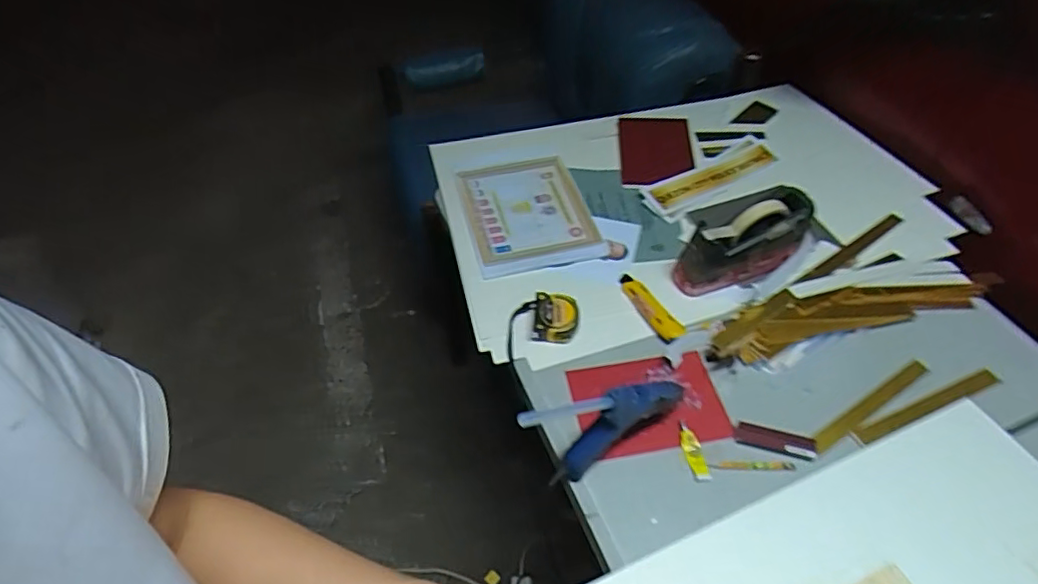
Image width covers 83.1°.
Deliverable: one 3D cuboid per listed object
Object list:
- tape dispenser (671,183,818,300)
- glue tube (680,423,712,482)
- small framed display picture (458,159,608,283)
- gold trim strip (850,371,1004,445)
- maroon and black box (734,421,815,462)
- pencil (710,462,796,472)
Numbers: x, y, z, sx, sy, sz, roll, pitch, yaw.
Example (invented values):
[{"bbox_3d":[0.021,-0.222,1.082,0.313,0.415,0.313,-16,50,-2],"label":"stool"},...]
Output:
[{"bbox_3d":[0.340,-0.078,0.883,0.199,0.123,0.068,-18,50,-12],"label":"tape dispenser"},{"bbox_3d":[0.217,0.198,0.729,0.023,0.012,0.072,-12,49,-8],"label":"glue tube"},{"bbox_3d":[0.015,-0.140,1.026,0.204,0.025,0.263,-12,49,-8],"label":"small framed display picture"},{"bbox_3d":[0.532,0.149,0.762,0.235,0.010,0.022,-19,50,-13],"label":"gold trim strip"},{"bbox_3d":[0.320,0.186,0.732,0.093,0.014,0.028,13,51,14],"label":"maroon and black box"},{"bbox_3d":[0.286,0.213,0.718,0.100,0.004,0.011,2,49,5],"label":"pencil"}]

